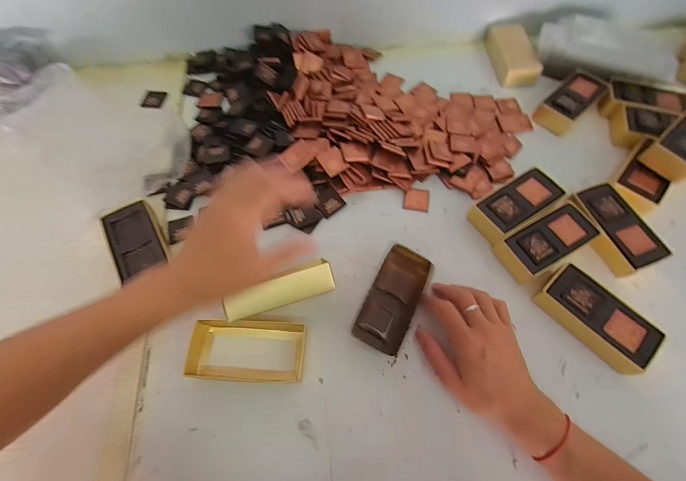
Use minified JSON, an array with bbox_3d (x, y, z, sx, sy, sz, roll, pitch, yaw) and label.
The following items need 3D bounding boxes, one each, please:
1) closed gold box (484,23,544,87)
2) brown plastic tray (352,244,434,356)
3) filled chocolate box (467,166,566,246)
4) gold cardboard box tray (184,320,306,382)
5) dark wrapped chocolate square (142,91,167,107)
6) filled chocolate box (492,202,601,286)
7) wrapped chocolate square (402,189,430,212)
[{"bbox_3d":[0.292,-0.318,0.571,0.059,0.034,0.131,-5,65,-1],"label":"closed gold box"},{"bbox_3d":[0.057,0.066,0.373,0.054,0.036,0.111,24,74,11],"label":"brown plastic tray"},{"bbox_3d":[0.221,-0.048,0.428,0.121,0.026,0.056,-32,67,-16],"label":"filled chocolate box"},{"bbox_3d":[-0.103,0.115,0.356,0.123,0.019,0.061,2,62,0],"label":"gold cardboard box tray"},{"bbox_3d":[-0.301,-0.226,0.532,0.035,0.007,0.029,7,63,3],"label":"dark wrapped chocolate square"},{"bbox_3d":[0.244,0.002,0.405,0.121,0.033,0.053,-28,66,-15],"label":"filled chocolate box"},{"bbox_3d":[0.100,-0.056,0.451,0.032,0.004,0.032,8,63,4],"label":"wrapped chocolate square"}]

